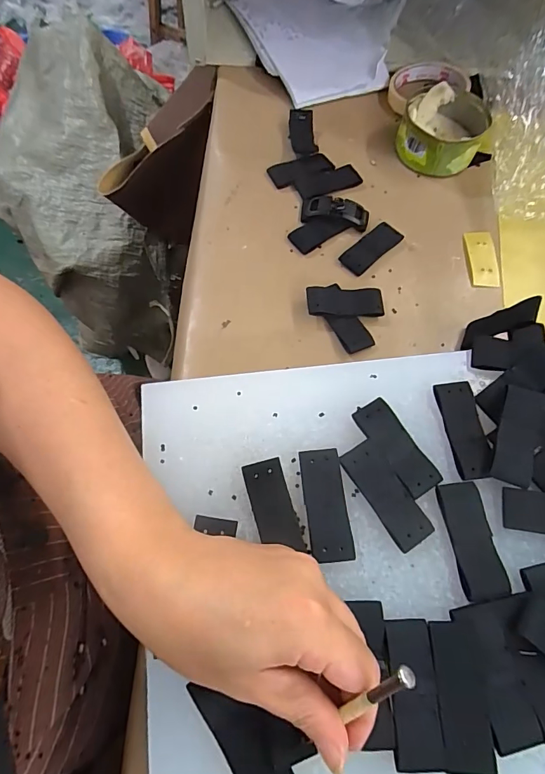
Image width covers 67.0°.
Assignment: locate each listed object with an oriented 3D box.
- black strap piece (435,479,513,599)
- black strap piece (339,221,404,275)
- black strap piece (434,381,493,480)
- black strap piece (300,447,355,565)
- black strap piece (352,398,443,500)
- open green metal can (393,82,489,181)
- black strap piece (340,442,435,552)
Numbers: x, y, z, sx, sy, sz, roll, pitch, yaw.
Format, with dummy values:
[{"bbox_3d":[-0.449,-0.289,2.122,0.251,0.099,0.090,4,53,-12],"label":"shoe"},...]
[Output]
[{"bbox_3d":[0.122,0.092,0.251,0.027,0.004,0.065,-5,66,-5],"label":"black strap piece"},{"bbox_3d":[0.092,-0.130,0.384,0.066,0.008,0.025,-42,74,-18],"label":"black strap piece"},{"bbox_3d":[0.132,0.028,0.281,0.026,0.004,0.066,-6,67,-5],"label":"black strap piece"},{"bbox_3d":[0.033,0.072,0.254,0.024,0.008,0.066,-4,66,-4],"label":"black strap piece"},{"bbox_3d":[0.081,0.039,0.270,0.025,0.004,0.066,-29,70,-14],"label":"black strap piece"},{"bbox_3d":[0.176,-0.267,0.426,0.083,0.041,0.094,28,68,9],"label":"open green metal can"},{"bbox_3d":[0.071,0.067,0.258,0.024,0.005,0.067,-29,71,-14],"label":"black strap piece"}]

